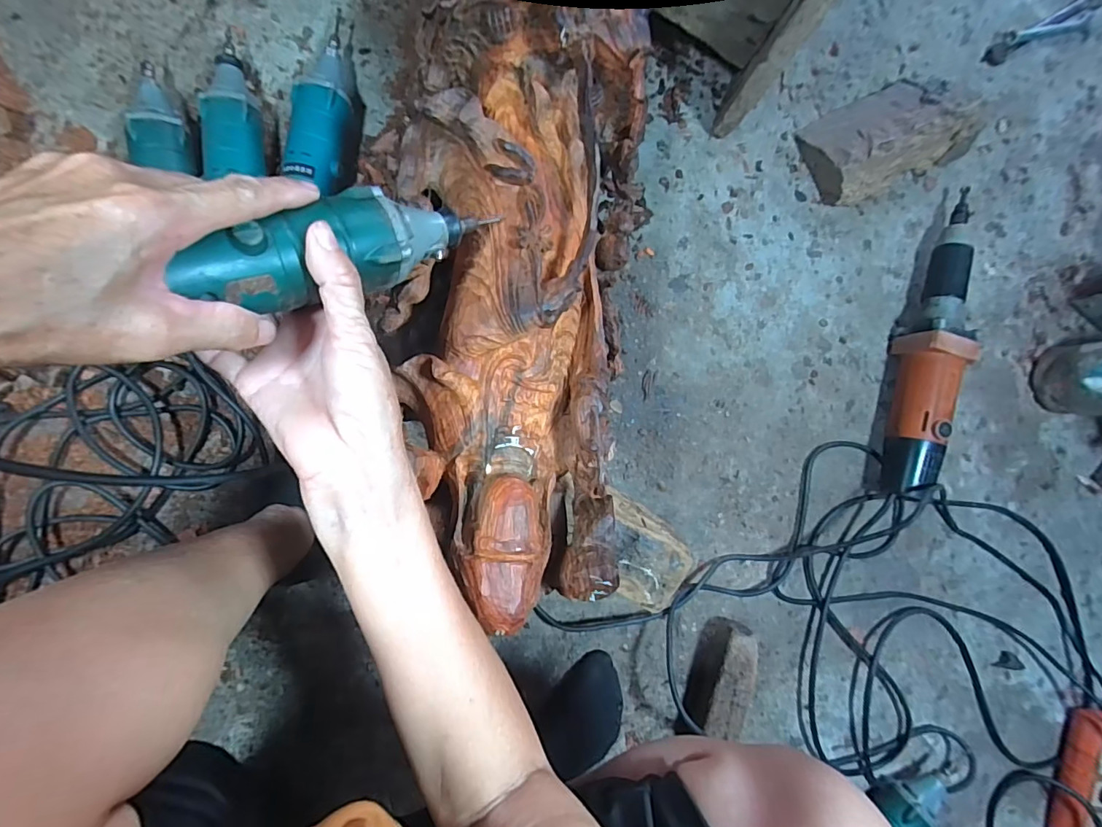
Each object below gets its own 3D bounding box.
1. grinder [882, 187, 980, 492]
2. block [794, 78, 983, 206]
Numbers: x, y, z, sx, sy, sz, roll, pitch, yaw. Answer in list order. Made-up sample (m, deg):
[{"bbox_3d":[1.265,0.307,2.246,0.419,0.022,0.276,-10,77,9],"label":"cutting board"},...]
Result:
[{"bbox_3d":[0.471,-0.090,0.603,0.063,0.075,0.398,19,86,-8],"label":"grinder"},{"bbox_3d":[0.419,-0.347,0.611,0.209,0.049,0.118,-25,93,-8],"label":"block"}]

